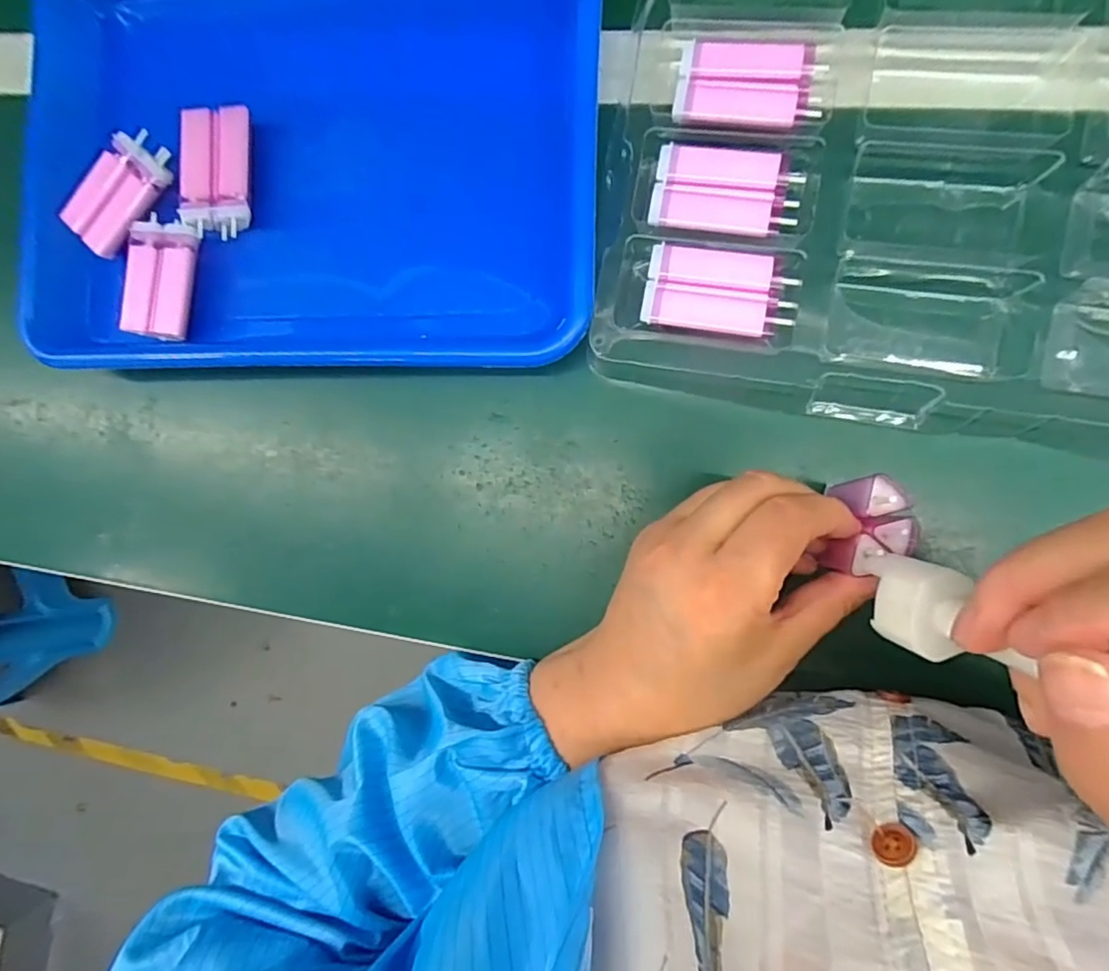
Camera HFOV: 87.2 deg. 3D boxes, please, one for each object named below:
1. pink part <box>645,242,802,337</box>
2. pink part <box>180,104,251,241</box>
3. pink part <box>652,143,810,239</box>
[{"bbox_3d":[0.079,-0.093,0.279,0.068,0.011,0.040,8,89,10],"label":"pink part"},{"bbox_3d":[-0.190,-0.176,0.327,0.038,0.010,0.068,2,88,9],"label":"pink part"},{"bbox_3d":[0.083,-0.143,0.282,0.068,0.006,0.040,9,89,10],"label":"pink part"}]

